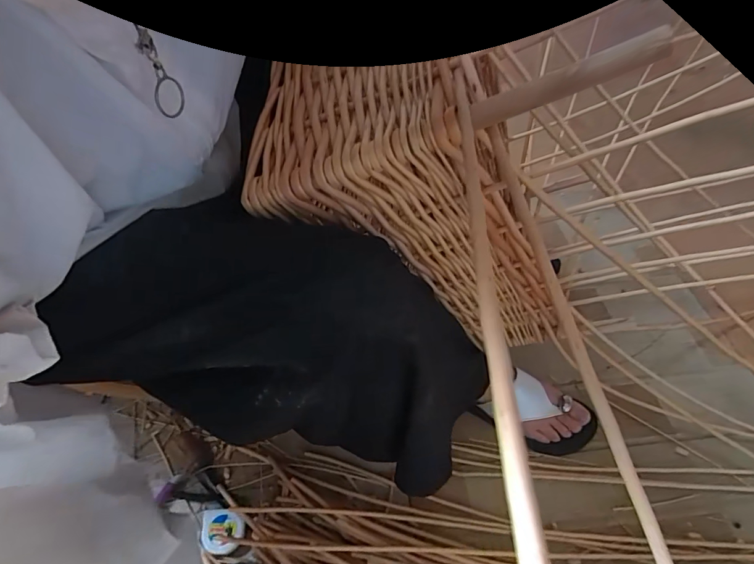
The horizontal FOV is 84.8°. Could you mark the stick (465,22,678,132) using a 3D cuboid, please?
[{"bbox_3d":[0.099,-0.107,0.225,0.100,0.014,0.016,-11,42,32],"label":"stick"}]

